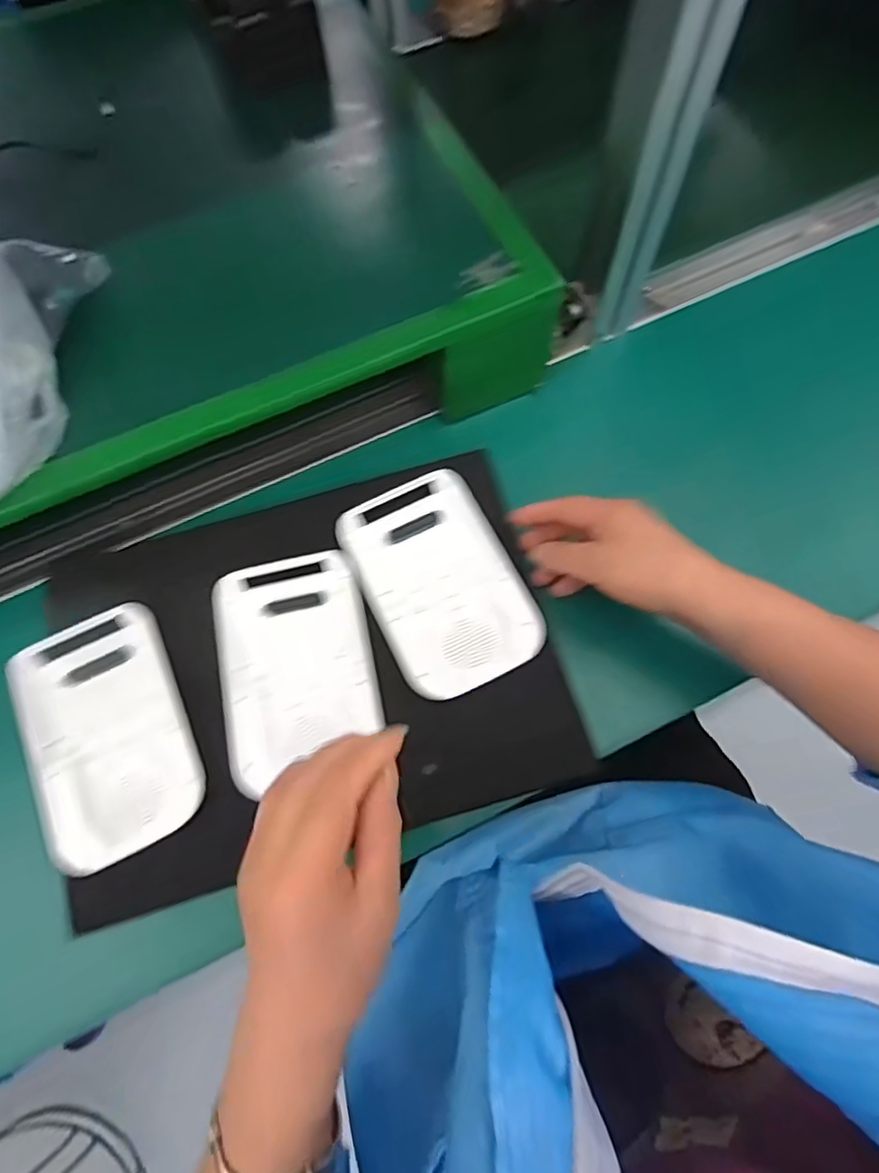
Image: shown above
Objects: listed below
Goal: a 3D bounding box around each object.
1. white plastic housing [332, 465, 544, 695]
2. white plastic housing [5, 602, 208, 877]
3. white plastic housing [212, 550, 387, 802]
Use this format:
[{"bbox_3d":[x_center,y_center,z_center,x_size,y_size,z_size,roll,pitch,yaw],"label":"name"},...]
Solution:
[{"bbox_3d":[0.000,-0.004,0.420,0.102,0.015,0.156,-26,71,-6],"label":"white plastic housing"},{"bbox_3d":[-0.222,0.098,0.391,0.104,0.018,0.155,-25,71,-6],"label":"white plastic housing"},{"bbox_3d":[-0.098,0.051,0.405,0.101,0.019,0.150,-13,70,-2],"label":"white plastic housing"}]

